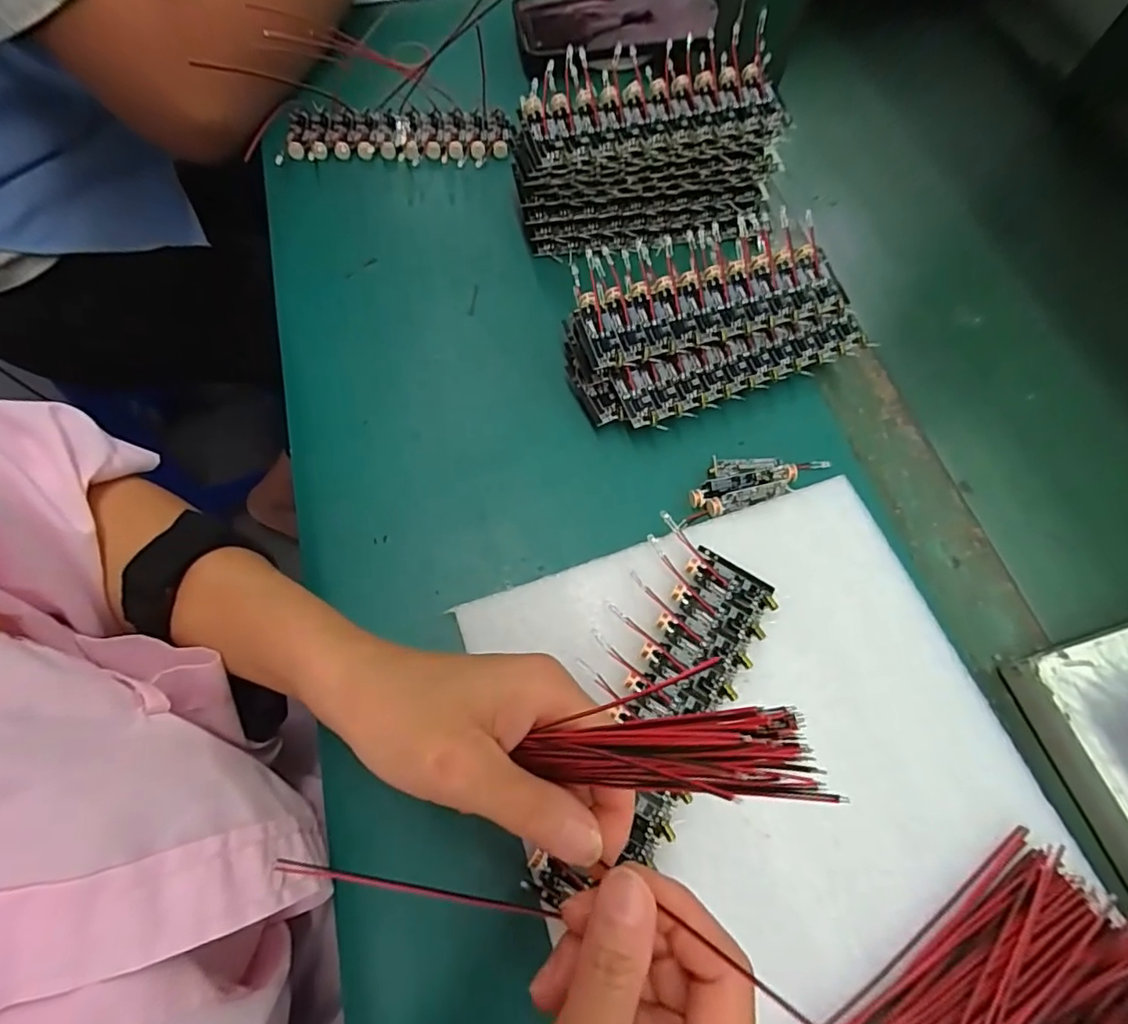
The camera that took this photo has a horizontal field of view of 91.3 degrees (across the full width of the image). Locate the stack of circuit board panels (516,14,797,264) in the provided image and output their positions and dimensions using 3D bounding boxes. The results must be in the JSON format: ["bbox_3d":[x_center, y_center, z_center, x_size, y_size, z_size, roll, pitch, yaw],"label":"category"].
[{"bbox_3d":[0.052,-0.229,0.346,0.168,0.066,0.091,-16,67,-6],"label":"stack of circuit board panels"}]

